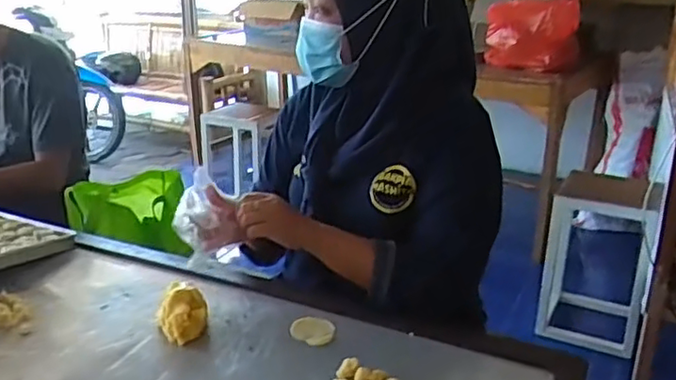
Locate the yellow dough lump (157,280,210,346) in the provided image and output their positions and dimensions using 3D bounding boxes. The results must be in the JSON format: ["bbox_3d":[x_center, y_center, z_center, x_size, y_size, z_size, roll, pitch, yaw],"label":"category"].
[{"bbox_3d":[-0.215,0.169,0.892,0.063,0.062,0.079,-7,22,-19],"label":"yellow dough lump"}]

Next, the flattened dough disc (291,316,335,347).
[{"bbox_3d":[-0.035,0.195,0.892,0.060,0.008,0.072,0,21,-1],"label":"flattened dough disc"}]

